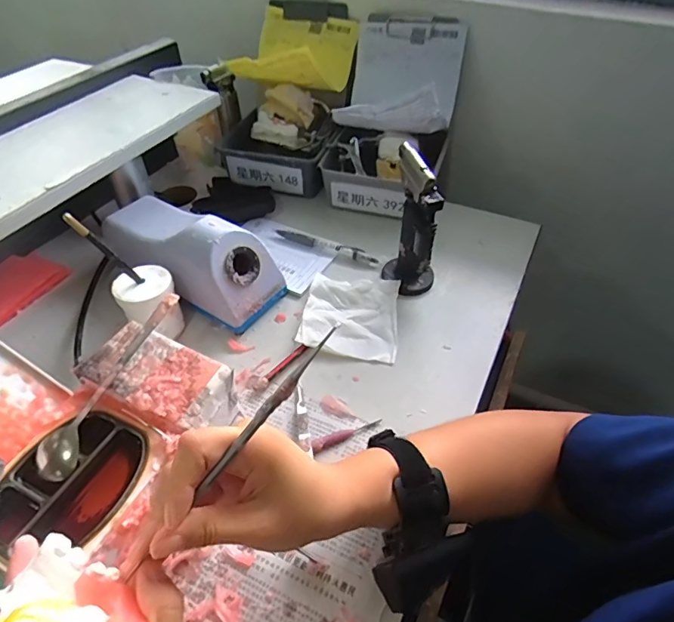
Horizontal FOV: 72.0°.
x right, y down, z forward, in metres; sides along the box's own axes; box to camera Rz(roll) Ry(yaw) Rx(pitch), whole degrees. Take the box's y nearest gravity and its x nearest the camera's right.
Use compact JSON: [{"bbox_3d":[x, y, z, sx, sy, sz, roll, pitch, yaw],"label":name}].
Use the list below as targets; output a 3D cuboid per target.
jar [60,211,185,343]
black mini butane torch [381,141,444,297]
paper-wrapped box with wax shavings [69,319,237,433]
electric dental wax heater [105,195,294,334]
[{"bbox_3d":[-0.190,-0.040,0.435,0.054,0.158,0.059,0,47,0],"label":"jar"},{"bbox_3d":[0.082,-0.091,0.498,0.047,0.155,0.076,-24,49,-23],"label":"black mini butane torch"},{"bbox_3d":[-0.148,0.065,0.398,0.112,0.056,0.063,20,50,18],"label":"paper-wrapped box with wax shavings"},{"bbox_3d":[-0.171,-0.070,0.521,0.212,0.084,0.081,26,52,23],"label":"electric dental wax heater"}]

